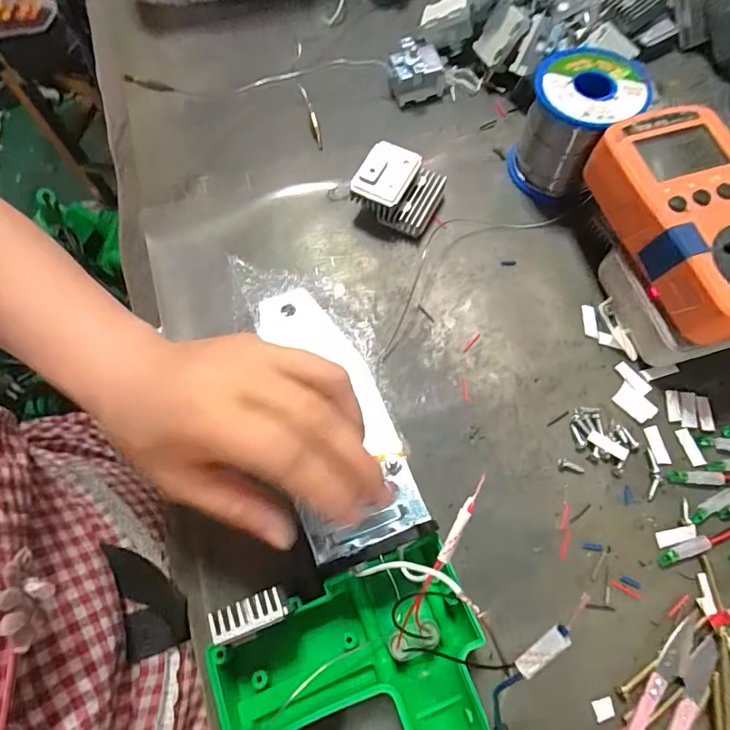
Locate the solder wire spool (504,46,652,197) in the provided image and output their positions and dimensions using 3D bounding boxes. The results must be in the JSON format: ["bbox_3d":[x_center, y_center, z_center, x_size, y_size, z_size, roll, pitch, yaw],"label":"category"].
[{"bbox_3d":[0.134,-0.155,0.298,0.062,0.062,0.067,23,72,11],"label":"solder wire spool"}]

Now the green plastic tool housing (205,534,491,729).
[{"bbox_3d":[0.007,0.169,0.198,0.117,0.031,0.146,-20,70,-5],"label":"green plastic tool housing"}]

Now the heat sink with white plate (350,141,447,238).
[{"bbox_3d":[0.023,-0.115,0.304,0.051,0.031,0.044,19,72,9],"label":"heat sink with white plate"}]

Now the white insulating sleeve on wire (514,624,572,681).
[{"bbox_3d":[0.061,0.099,0.158,0.007,0.004,0.026,37,113,14],"label":"white insulating sleeve on wire"}]

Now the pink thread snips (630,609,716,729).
[{"bbox_3d":[0.132,0.163,0.206,0.022,0.012,0.099,37,76,15],"label":"pink thread snips"}]

